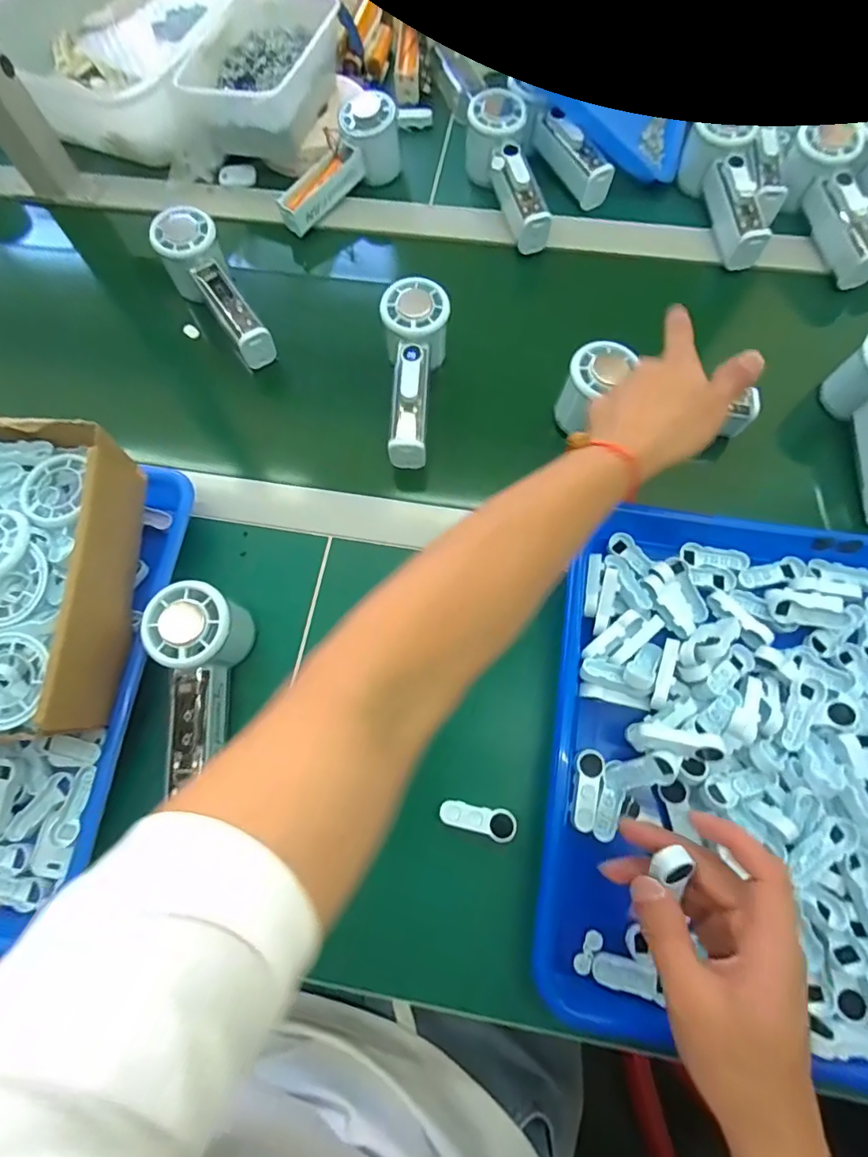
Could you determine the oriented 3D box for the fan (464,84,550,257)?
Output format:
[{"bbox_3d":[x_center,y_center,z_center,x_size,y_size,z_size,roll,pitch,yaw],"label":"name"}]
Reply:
[{"bbox_3d":[0.078,-0.407,0.523,0.058,0.062,0.162,-19,86,-5],"label":"fan"}]

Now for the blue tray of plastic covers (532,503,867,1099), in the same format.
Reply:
[{"bbox_3d":[0.203,0.112,0.340,0.243,0.040,0.335,9,71,5],"label":"blue tray of plastic covers"}]

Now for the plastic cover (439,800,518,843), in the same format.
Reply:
[{"bbox_3d":[0.030,0.161,0.344,0.050,0.004,0.019,16,72,8],"label":"plastic cover"}]

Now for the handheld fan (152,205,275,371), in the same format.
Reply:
[{"bbox_3d":[-0.201,-0.268,0.482,0.053,0.056,0.153,-35,87,-10],"label":"handheld fan"}]

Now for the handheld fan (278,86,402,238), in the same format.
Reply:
[{"bbox_3d":[-0.096,-0.422,0.532,0.047,0.061,0.151,44,91,15],"label":"handheld fan"}]

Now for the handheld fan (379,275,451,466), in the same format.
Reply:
[{"bbox_3d":[-0.019,-0.171,0.444,0.052,0.050,0.153,4,84,3],"label":"handheld fan"}]

